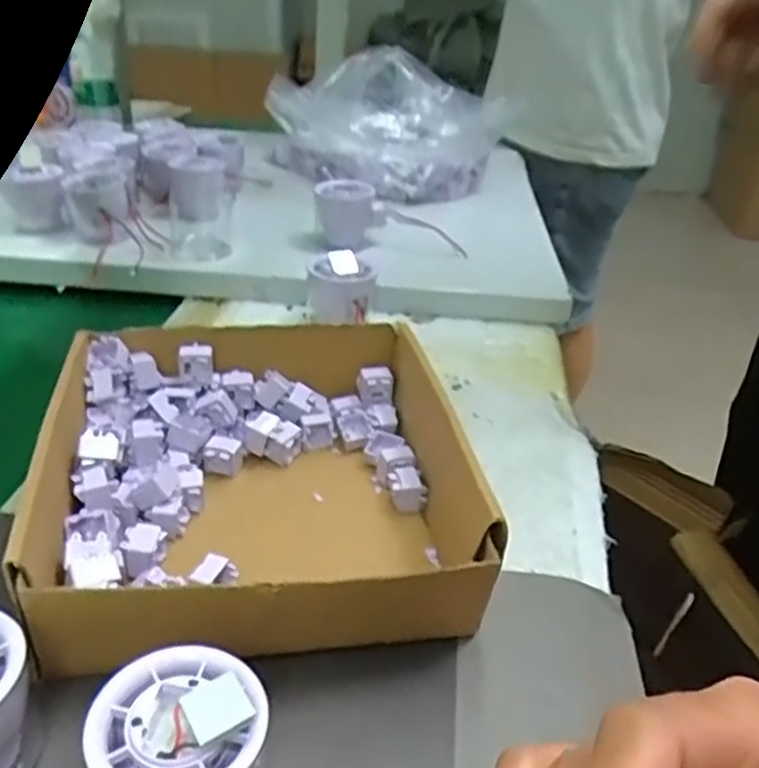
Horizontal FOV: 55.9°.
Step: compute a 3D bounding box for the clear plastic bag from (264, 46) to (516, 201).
[{"bbox_3d":[0.007,-0.295,0.844,0.257,0.139,0.184,8,32,4],"label":"clear plastic bag"}]

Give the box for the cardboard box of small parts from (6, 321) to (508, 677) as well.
[{"bbox_3d":[-0.063,0.046,0.382,0.202,0.062,0.211,-3,33,-13],"label":"cardboard box of small parts"}]

